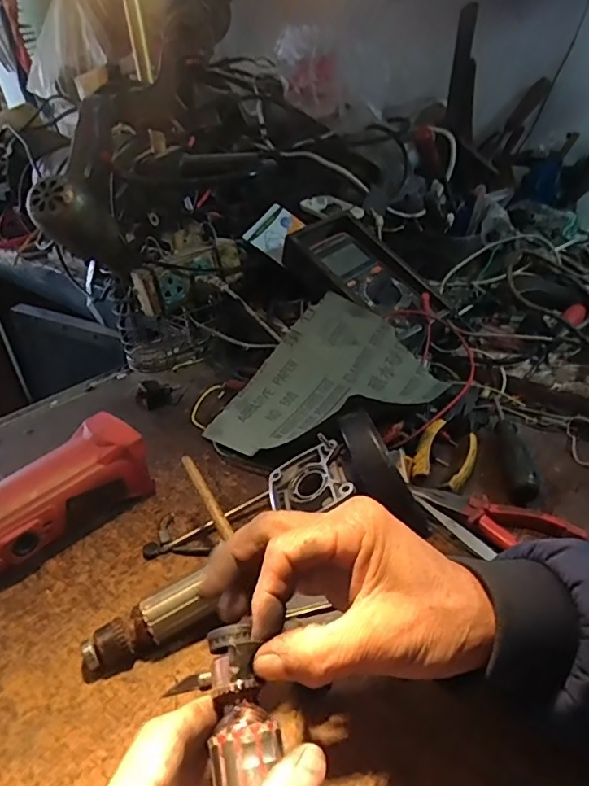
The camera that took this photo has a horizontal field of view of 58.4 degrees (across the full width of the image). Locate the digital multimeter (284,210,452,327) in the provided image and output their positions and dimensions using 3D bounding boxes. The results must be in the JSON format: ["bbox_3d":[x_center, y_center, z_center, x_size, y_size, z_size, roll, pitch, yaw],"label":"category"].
[{"bbox_3d":[0.082,-0.144,0.663,0.122,0.056,0.201,-23,65,-23],"label":"digital multimeter"}]

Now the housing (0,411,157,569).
[{"bbox_3d":[-0.207,0.094,0.409,0.063,0.060,0.194,22,42,35],"label":"housing"}]

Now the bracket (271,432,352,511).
[{"bbox_3d":[0.011,0.069,0.407,0.065,0.018,0.058,-30,34,13],"label":"bracket"}]

